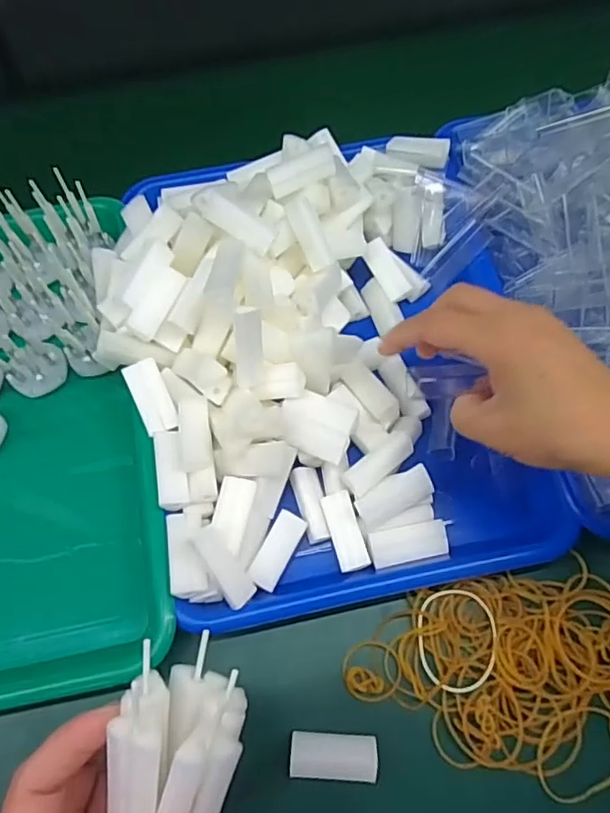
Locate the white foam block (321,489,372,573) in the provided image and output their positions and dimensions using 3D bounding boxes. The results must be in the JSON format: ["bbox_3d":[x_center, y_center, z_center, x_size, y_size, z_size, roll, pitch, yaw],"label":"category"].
[{"bbox_3d":[0.024,0.074,0.343,0.018,0.010,0.046,-15,66,-5],"label":"white foam block"}]

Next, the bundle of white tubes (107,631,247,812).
[{"bbox_3d":[-0.045,0.121,0.211,0.043,0.037,0.065,-4,66,0],"label":"bundle of white tubes"}]

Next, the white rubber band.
[{"bbox_3d":[0.086,0.131,0.326,0.043,0.007,0.054,-3,66,0],"label":"white rubber band"}]

